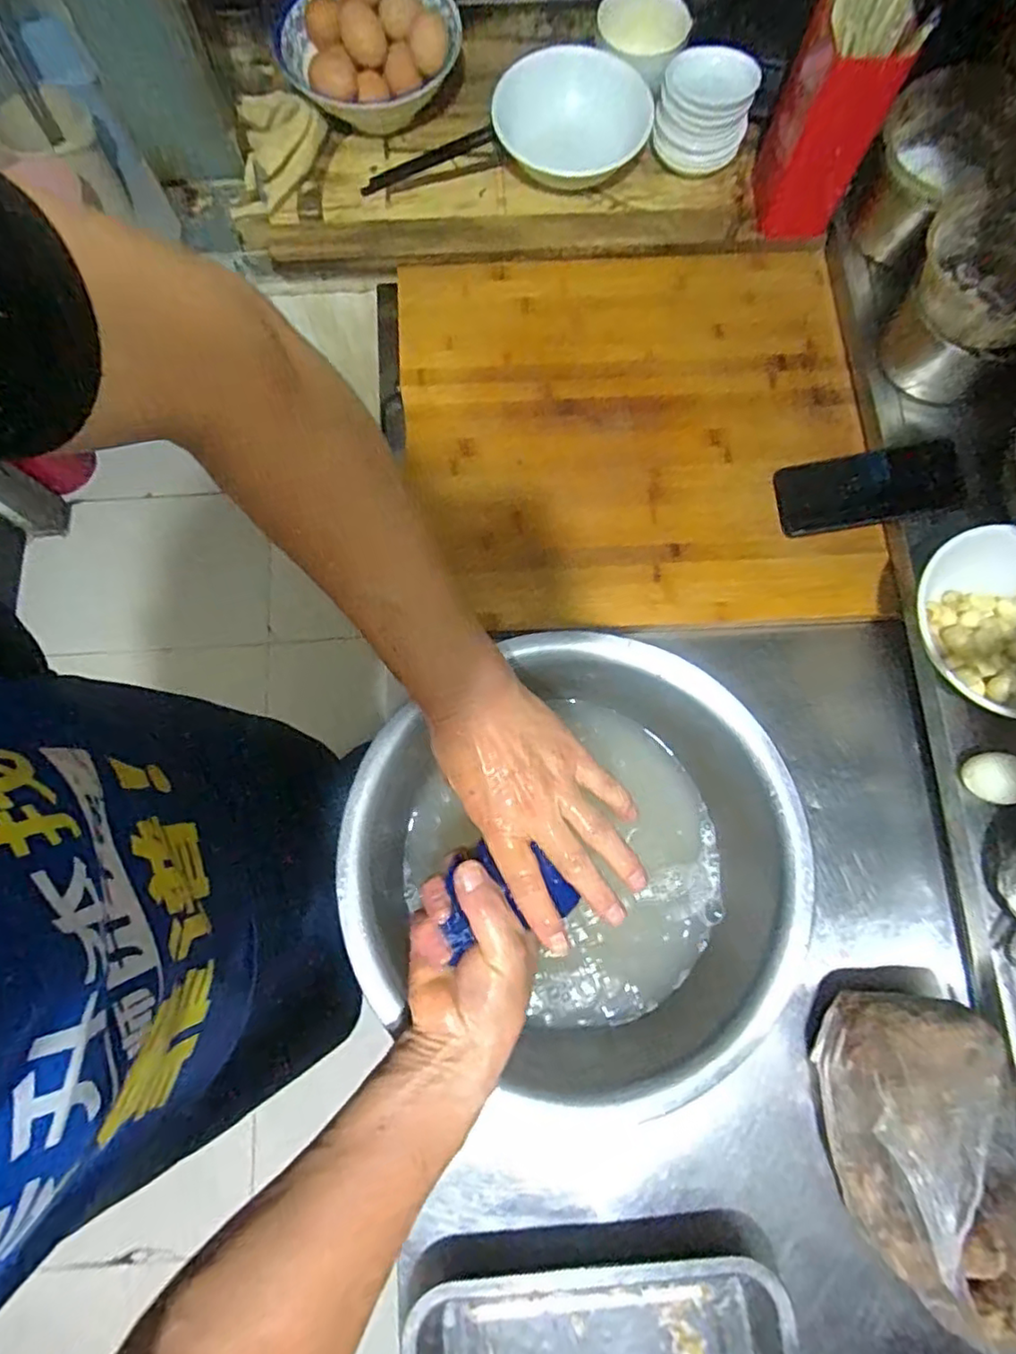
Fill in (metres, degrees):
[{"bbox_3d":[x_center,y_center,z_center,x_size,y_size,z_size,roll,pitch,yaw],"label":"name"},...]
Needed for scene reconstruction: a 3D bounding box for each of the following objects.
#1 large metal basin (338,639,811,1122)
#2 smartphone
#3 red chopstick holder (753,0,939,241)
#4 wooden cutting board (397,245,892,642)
[{"bbox_3d":[0.048,0.153,0.530,0.358,0.108,0.331,0,78,-1],"label":"large metal basin"},{"bbox_3d":[0.360,-0.191,0.638,0.162,0.014,0.075,-7,77,17],"label":"smartphone"},{"bbox_3d":[0.318,-0.568,0.627,0.090,0.239,0.094,7,78,0],"label":"red chopstick holder"},{"bbox_3d":[0.132,-0.266,0.673,0.478,0.025,0.440,-3,78,-2],"label":"wooden cutting board"}]

